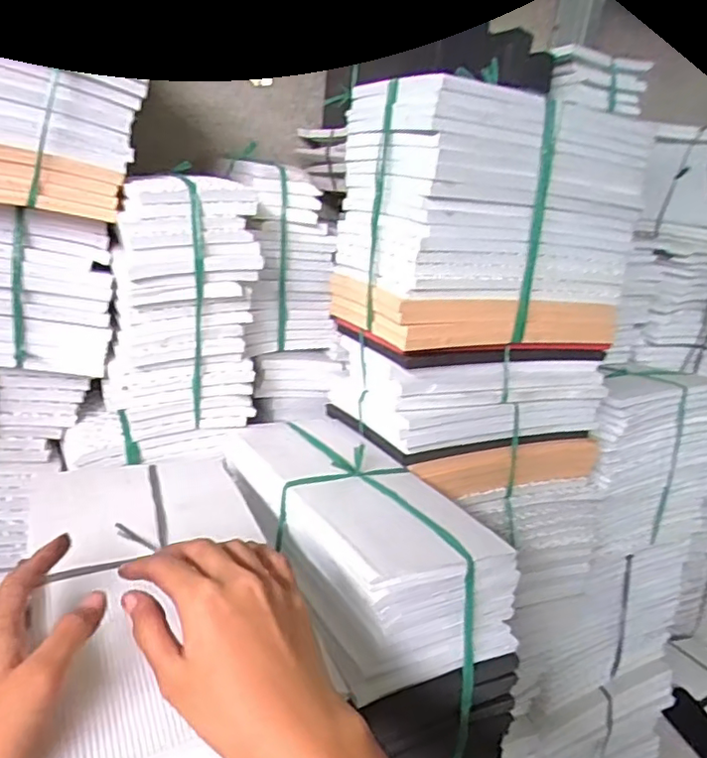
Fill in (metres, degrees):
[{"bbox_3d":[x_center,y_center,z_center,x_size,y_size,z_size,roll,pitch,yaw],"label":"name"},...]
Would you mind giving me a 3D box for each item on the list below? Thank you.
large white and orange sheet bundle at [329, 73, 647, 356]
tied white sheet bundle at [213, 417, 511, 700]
[{"bbox_3d":[0.152,-0.157,0.641,0.290,0.219,0.159,-1,19,-24],"label":"large white and orange sheet bundle"},{"bbox_3d":[0.001,0.123,0.534,0.137,0.085,0.287,-3,20,-30],"label":"tied white sheet bundle"}]

